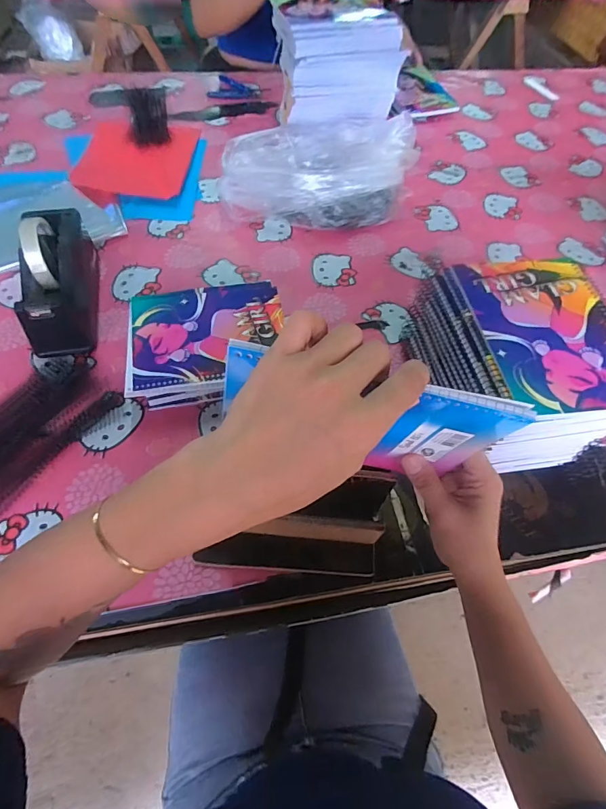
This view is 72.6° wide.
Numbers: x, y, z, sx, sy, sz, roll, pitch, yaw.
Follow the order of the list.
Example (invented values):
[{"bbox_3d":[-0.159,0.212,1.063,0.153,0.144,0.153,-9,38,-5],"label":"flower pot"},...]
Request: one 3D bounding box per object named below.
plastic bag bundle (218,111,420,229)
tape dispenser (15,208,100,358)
[{"bbox_3d":[0.027,-0.424,0.748,0.342,0.119,0.214,-13,61,-11],"label":"plastic bag bundle"},{"bbox_3d":[-0.335,-0.174,0.566,0.074,0.114,0.198,-6,60,-7],"label":"tape dispenser"}]

